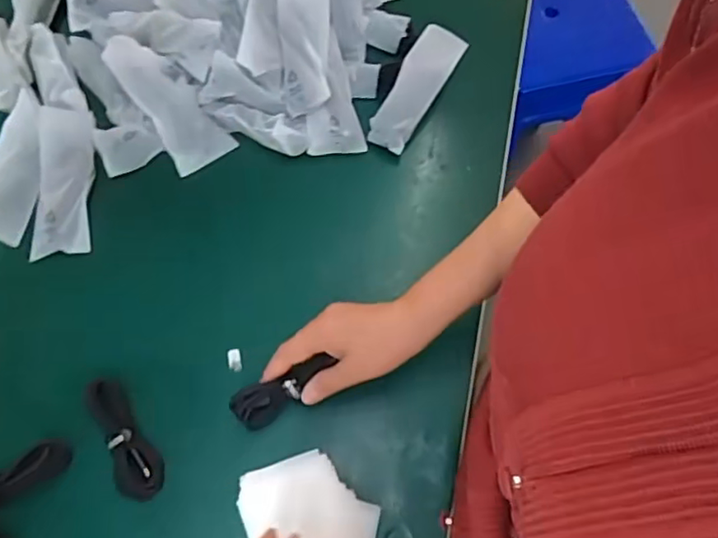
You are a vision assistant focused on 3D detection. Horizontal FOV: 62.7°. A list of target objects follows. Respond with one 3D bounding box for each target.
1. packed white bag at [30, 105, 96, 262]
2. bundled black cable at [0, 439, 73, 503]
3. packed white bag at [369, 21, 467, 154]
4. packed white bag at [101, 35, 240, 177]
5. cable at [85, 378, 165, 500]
[{"bbox_3d":[-0.295,-0.090,0.587,0.056,0.033,0.158,-4,67,-4],"label":"packed white bag"},{"bbox_3d":[-0.288,0.177,0.477,0.110,0.018,0.028,-30,71,-14],"label":"bundled black cable"},{"bbox_3d":[0.061,-0.199,0.638,0.051,0.013,0.156,32,74,-2],"label":"packed white bag"},{"bbox_3d":[-0.200,-0.175,0.610,0.063,0.016,0.154,-39,94,-17],"label":"packed white bag"},{"bbox_3d":[-0.199,0.141,0.496,0.035,0.009,0.109,-26,71,-13],"label":"cable"}]

